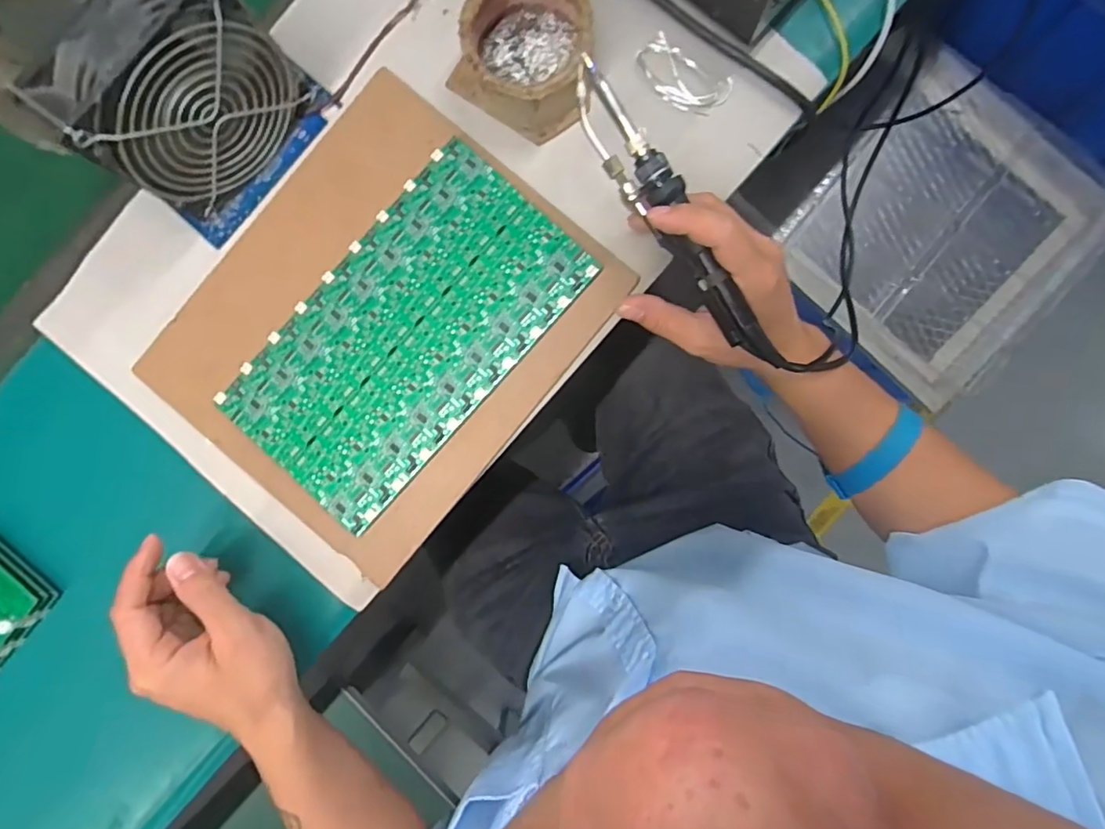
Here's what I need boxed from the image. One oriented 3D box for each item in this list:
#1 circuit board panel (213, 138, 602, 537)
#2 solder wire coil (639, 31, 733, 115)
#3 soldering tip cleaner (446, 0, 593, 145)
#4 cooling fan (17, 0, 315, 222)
[{"bbox_3d":[-0.100,-0.053,0.393,0.137,0.004,0.245,42,91,1],"label":"circuit board panel"},{"bbox_3d":[0.086,-0.228,0.386,0.066,0.012,0.039,36,92,1],"label":"solder wire coil"},{"bbox_3d":[-0.016,-0.243,0.380,0.090,0.045,0.085,0,91,2],"label":"soldering tip cleaner"},{"bbox_3d":[-0.218,-0.192,0.345,0.044,0.122,0.115,41,92,1],"label":"cooling fan"}]

